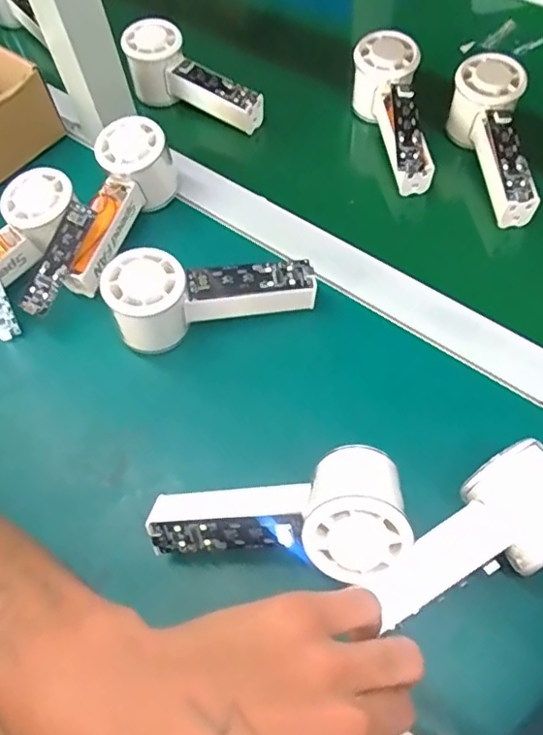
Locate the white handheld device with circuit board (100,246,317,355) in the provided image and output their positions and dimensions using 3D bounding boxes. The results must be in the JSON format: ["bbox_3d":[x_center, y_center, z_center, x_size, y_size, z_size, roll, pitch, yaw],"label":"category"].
[{"bbox_3d":[-0.041,-0.054,0.416,0.143,0.063,0.045,-10,62,-3],"label":"white handheld device with circuit board"}]

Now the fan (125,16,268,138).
[{"bbox_3d":[-0.075,-0.273,0.550,0.141,0.053,0.057,40,71,21],"label":"fan"}]

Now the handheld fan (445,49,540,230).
[{"bbox_3d":[0.189,-0.193,0.481,0.051,0.055,0.145,-2,62,2],"label":"handheld fan"}]

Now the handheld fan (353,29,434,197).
[{"bbox_3d":[0.106,-0.226,0.506,0.053,0.055,0.145,-2,62,2],"label":"handheld fan"}]

